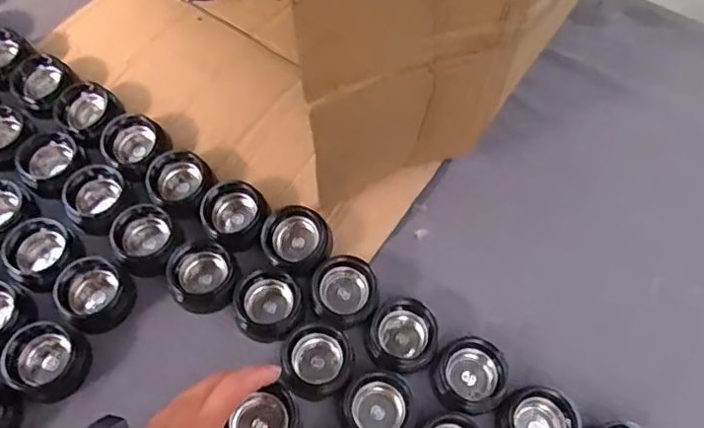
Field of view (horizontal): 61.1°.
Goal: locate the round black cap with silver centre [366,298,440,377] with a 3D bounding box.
[{"bbox_3d":[0.046,0.112,0.545,0.065,0.043,0.056,8,61,1],"label":"round black cap with silver centre"}]

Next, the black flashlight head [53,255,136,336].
[{"bbox_3d":[-0.240,0.075,0.557,0.066,0.032,0.064,1,61,-3],"label":"black flashlight head"}]

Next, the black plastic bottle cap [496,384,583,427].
[{"bbox_3d":[0.161,0.185,0.520,0.065,0.047,0.058,13,61,4],"label":"black plastic bottle cap"}]

